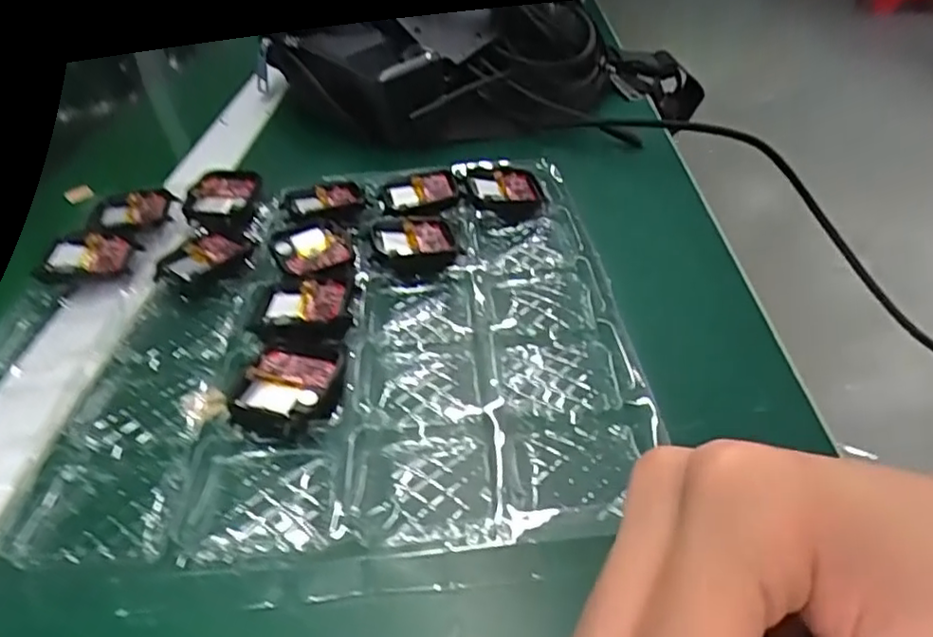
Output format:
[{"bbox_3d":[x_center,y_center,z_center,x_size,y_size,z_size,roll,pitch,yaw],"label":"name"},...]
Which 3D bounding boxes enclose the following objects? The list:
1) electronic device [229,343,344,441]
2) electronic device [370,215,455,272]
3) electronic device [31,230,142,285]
[{"bbox_3d":[-0.072,0.028,0.264,0.036,0.006,0.047,4,39,7],"label":"electronic device"},{"bbox_3d":[-0.027,-0.040,0.344,0.042,0.009,0.042,-2,38,-1],"label":"electronic device"},{"bbox_3d":[-0.196,-0.031,0.341,0.044,0.012,0.033,-6,39,-6],"label":"electronic device"}]

